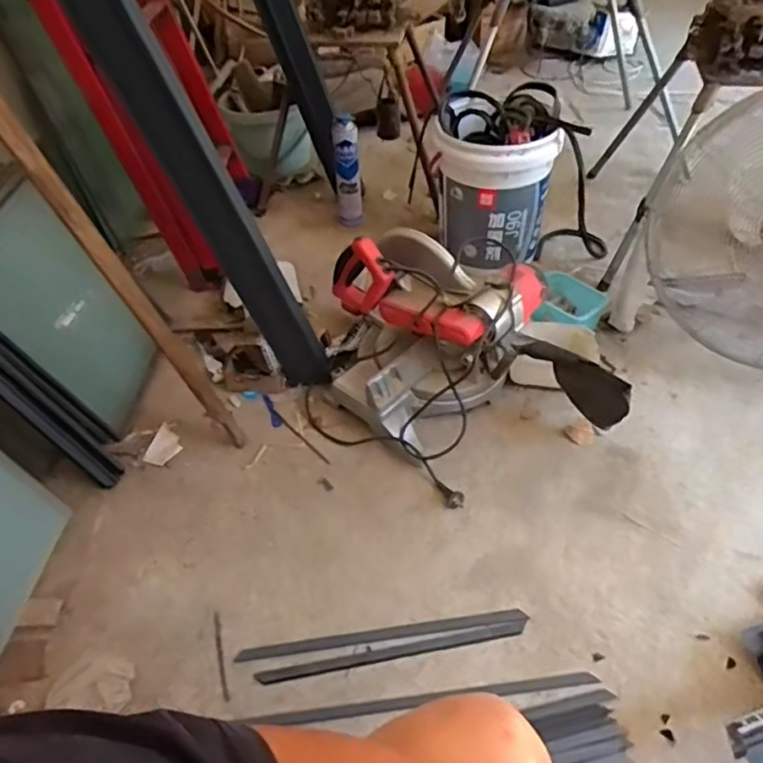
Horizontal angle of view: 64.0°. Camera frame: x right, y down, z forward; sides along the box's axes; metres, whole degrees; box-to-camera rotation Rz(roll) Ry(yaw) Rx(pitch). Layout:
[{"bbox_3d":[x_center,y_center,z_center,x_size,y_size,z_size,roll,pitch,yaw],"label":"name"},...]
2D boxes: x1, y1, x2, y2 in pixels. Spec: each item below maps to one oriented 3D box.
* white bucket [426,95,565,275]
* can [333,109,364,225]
[{"bbox_3d":[0.278,-0.509,1.564,0.288,0.305,0.319,-5,47,0],"label":"white bucket"},{"bbox_3d":[-0.095,-0.585,1.702,0.074,0.282,0.063,1,47,6],"label":"can"}]

